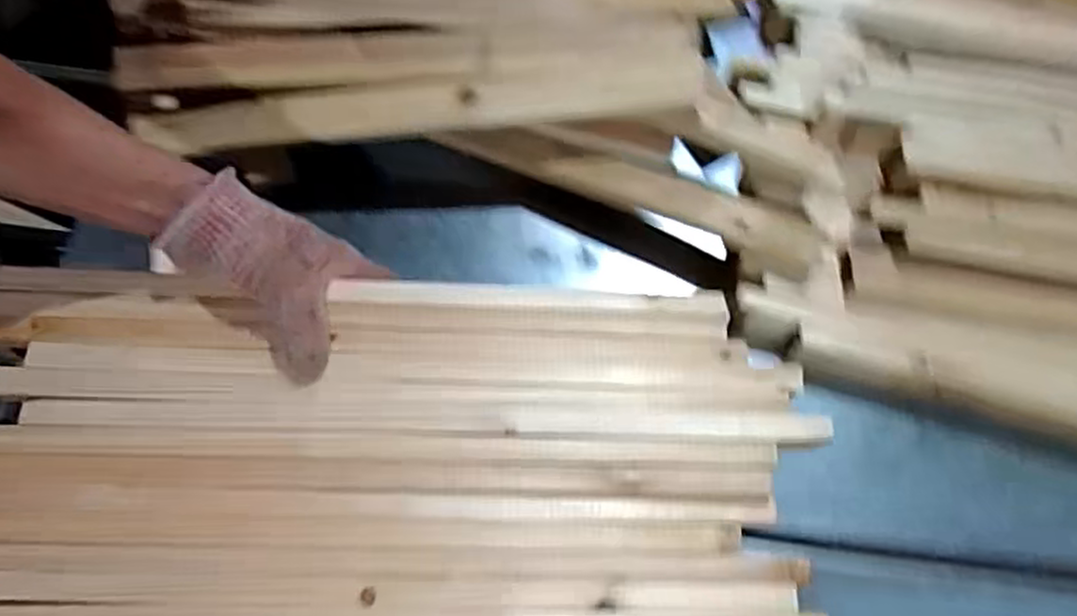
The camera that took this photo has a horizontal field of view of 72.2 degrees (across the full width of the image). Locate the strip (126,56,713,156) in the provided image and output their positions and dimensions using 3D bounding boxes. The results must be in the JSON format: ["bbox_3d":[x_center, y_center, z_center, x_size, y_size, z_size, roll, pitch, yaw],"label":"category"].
[{"bbox_3d":[-0.099,-0.175,0.632,0.468,0.021,0.048,-6,87,-2],"label":"strip"}]

